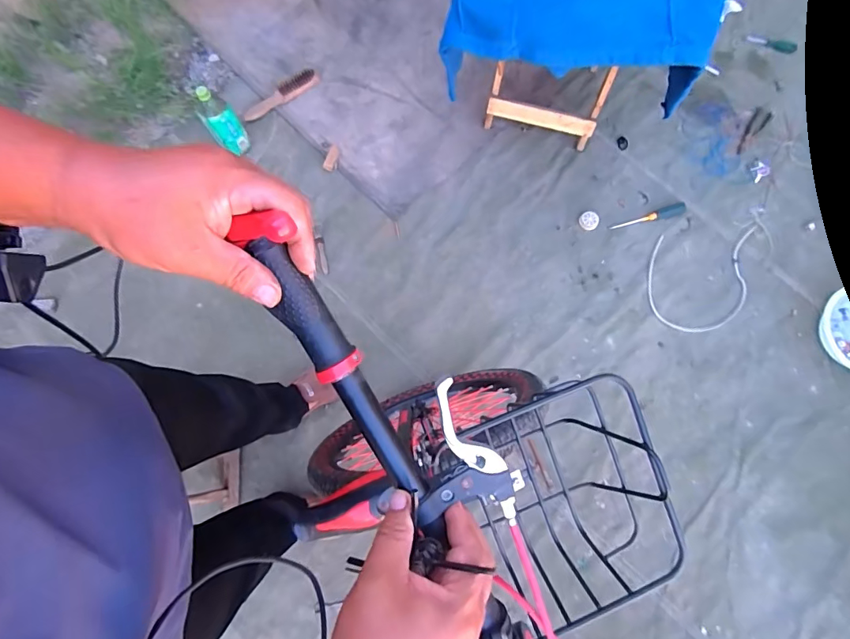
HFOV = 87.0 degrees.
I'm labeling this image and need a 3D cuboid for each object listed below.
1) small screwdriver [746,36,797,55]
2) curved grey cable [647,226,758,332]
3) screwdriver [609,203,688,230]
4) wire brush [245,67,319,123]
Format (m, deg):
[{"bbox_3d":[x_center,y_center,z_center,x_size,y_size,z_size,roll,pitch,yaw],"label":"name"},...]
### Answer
[{"bbox_3d":[1.028,-0.816,1.333,0.132,0.031,0.033,20,79,5],"label":"small screwdriver"},{"bbox_3d":[0.739,-0.123,1.211,0.253,0.019,0.329,15,77,6],"label":"curved grey cable"},{"bbox_3d":[0.615,-0.279,1.235,0.204,0.028,0.030,-15,78,-2],"label":"screwdriver"},{"bbox_3d":[-0.433,-0.678,1.348,0.255,0.023,0.057,-32,79,-6],"label":"wire brush"}]

